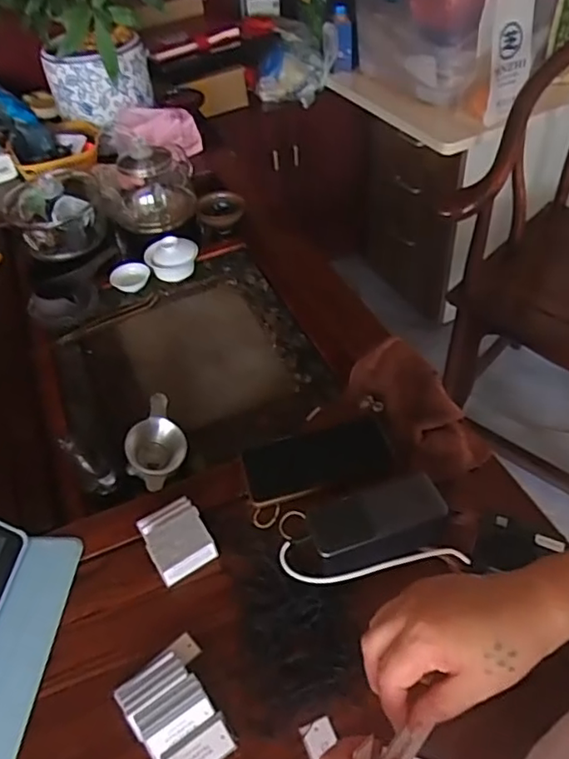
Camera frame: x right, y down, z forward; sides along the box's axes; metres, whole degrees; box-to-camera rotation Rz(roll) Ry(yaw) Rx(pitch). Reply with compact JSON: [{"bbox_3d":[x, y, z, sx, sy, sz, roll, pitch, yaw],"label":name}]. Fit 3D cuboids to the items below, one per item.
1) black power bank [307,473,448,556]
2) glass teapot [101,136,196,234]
[{"bbox_3d":[0.089,0.127,0.571,0.128,0.014,0.049,-16,48,-10],"label":"black power bank"},{"bbox_3d":[-0.251,-0.352,1.077,0.167,0.163,0.150,-8,47,-3],"label":"glass teapot"}]

